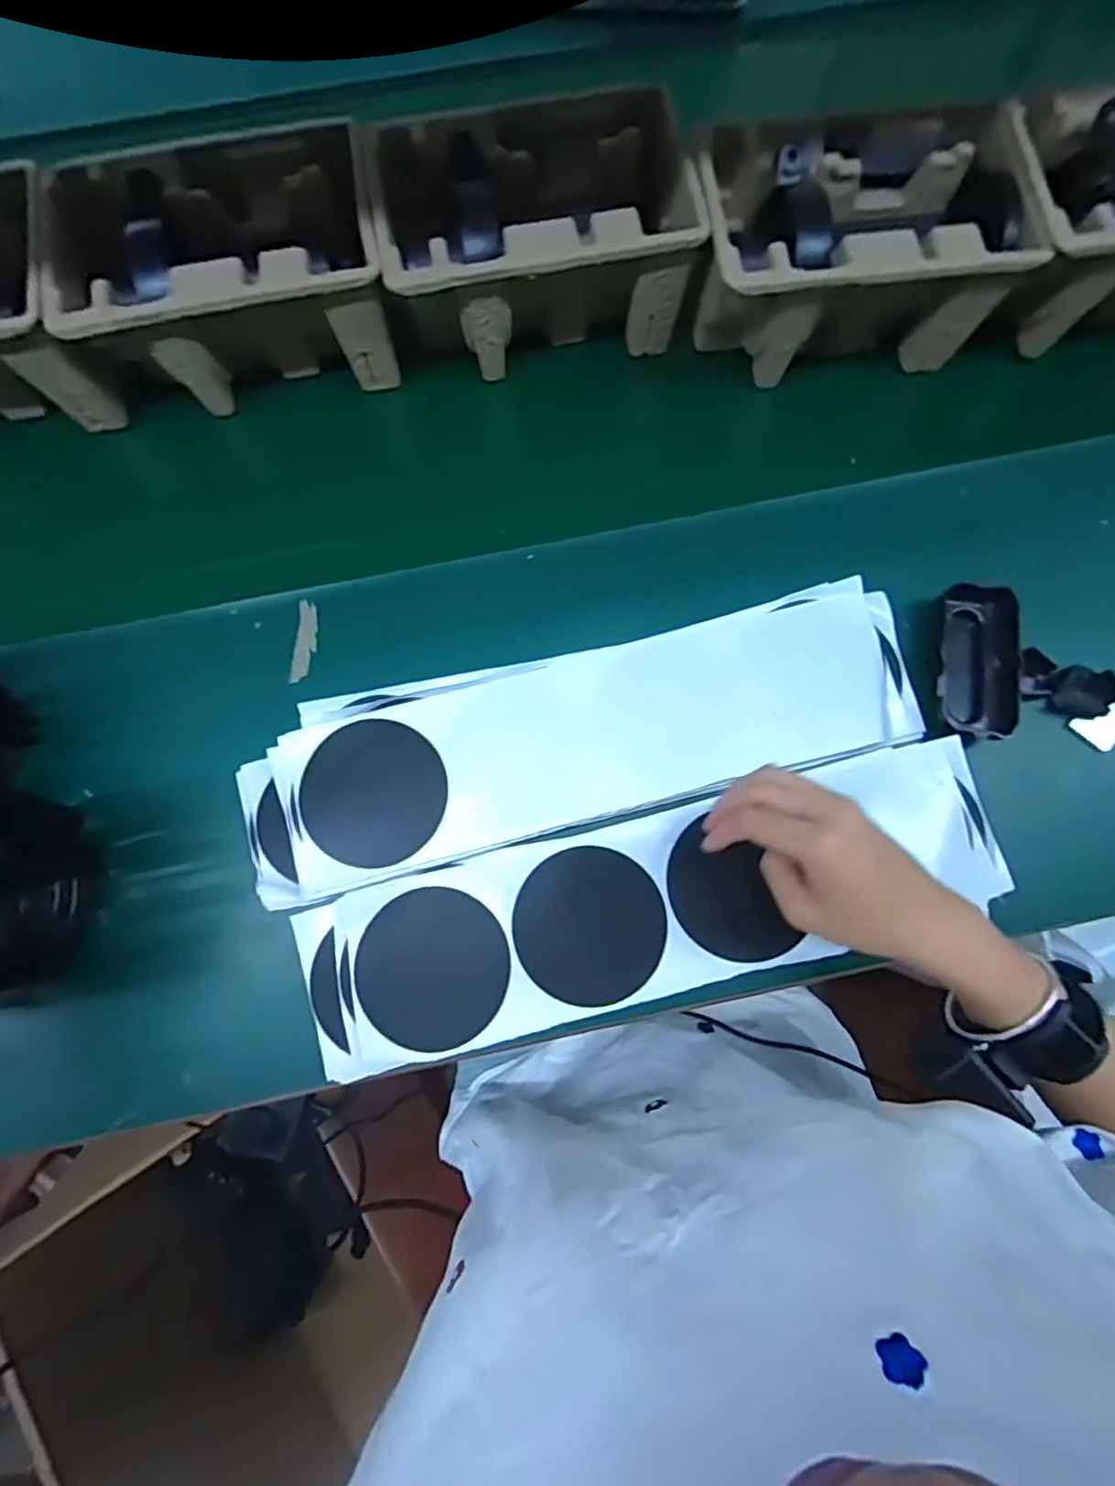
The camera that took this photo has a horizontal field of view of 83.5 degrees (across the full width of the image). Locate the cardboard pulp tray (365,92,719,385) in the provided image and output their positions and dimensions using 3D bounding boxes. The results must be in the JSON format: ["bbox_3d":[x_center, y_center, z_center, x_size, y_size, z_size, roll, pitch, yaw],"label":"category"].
[{"bbox_3d":[-0.019,-0.375,0.477,0.226,0.108,0.139,-9,73,-5],"label":"cardboard pulp tray"}]

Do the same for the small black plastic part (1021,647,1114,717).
[{"bbox_3d":[0.360,-0.042,0.443,0.052,0.028,0.041,11,72,2],"label":"small black plastic part"}]

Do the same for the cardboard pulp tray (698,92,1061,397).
[{"bbox_3d":[0.212,-0.366,0.475,0.219,0.108,0.139,-4,72,-3],"label":"cardboard pulp tray"}]

